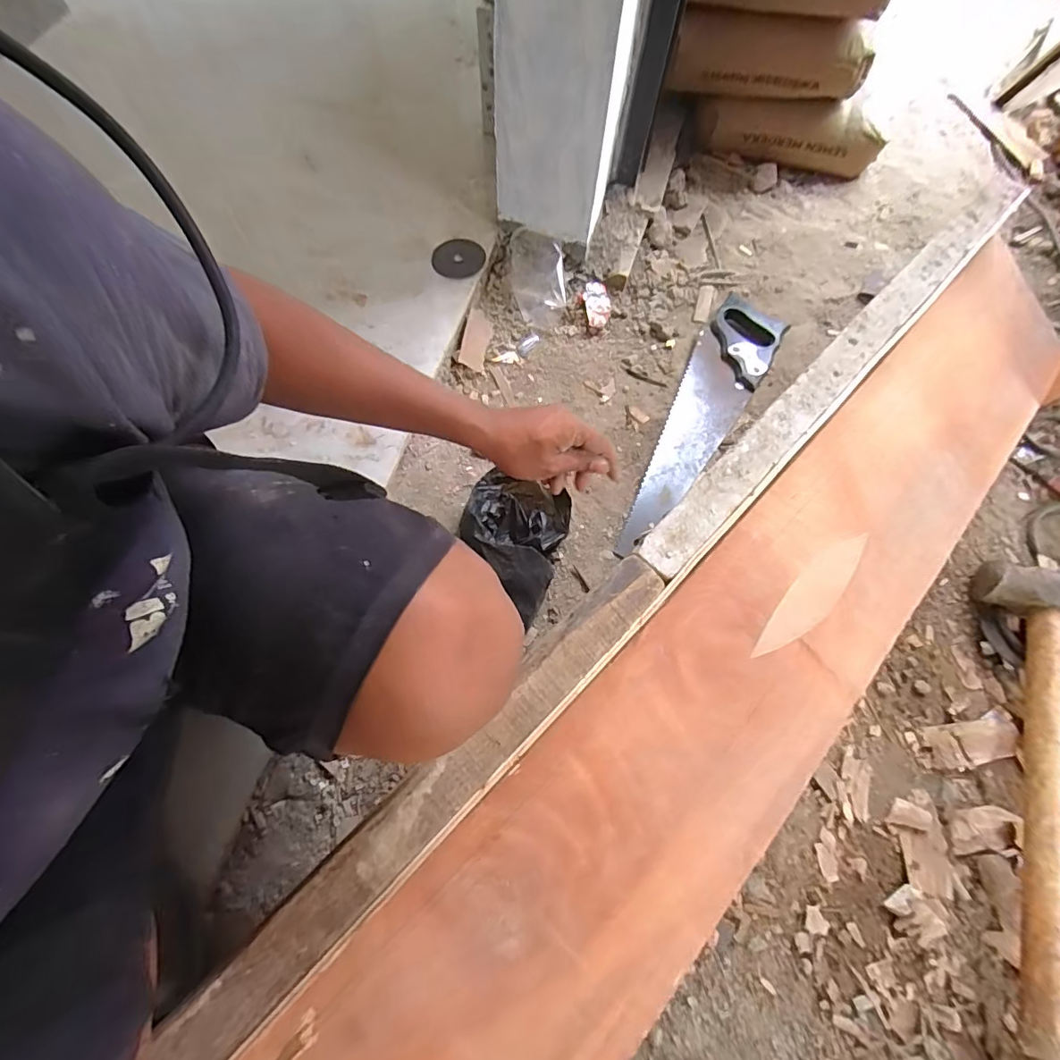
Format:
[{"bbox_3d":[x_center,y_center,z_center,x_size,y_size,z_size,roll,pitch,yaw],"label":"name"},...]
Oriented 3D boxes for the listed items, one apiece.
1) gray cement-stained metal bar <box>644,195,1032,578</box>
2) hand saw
[{"bbox_3d":[0.398,-0.222,0.614,0.055,0.027,0.800,43,73,14],"label":"gray cement-stained metal bar"},{"bbox_3d":[0.265,-0.183,0.786,0.112,0.021,0.540,30,69,11],"label":"hand saw"}]

